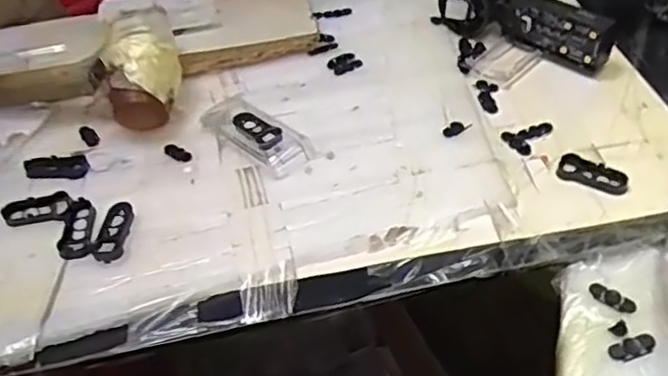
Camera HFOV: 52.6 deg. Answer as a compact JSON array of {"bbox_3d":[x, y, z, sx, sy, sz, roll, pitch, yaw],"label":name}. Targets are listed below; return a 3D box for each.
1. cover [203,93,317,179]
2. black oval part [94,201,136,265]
[{"bbox_3d":[-0.066,-0.047,0.554,0.045,0.018,0.109,-30,49,-29],"label":"cover"},{"bbox_3d":[-0.158,0.032,0.489,0.020,0.013,0.048,2,42,3],"label":"black oval part"}]

